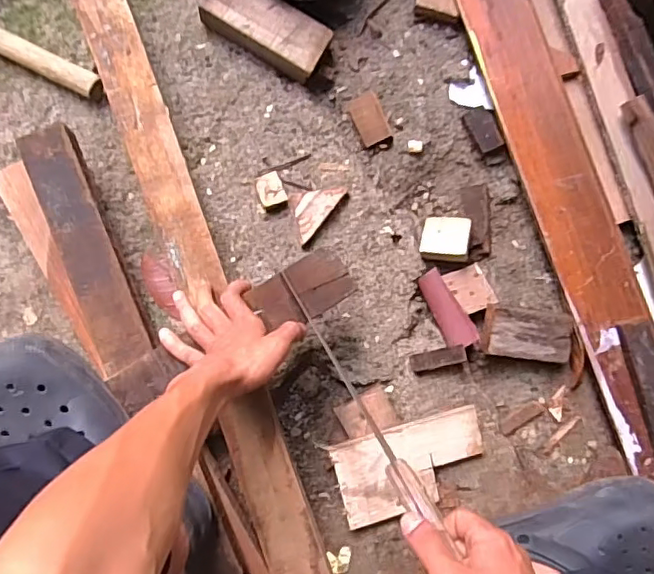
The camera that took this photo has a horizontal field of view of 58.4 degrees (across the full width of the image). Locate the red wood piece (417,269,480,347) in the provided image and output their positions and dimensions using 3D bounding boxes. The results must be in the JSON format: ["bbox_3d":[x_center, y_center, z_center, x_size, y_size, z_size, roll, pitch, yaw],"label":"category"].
[{"bbox_3d":[0.145,0.027,0.711,0.036,0.015,0.099,-28,87,-5],"label":"red wood piece"}]

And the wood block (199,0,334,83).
[{"bbox_3d":[-0.076,-0.319,0.722,0.159,0.051,0.080,32,82,1],"label":"wood block"}]

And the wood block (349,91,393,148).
[{"bbox_3d":[0.056,-0.214,0.741,0.042,0.018,0.064,-23,87,-5],"label":"wood block"}]

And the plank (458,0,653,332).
[{"bbox_3d":[0.238,-0.265,0.706,0.086,0.031,0.641,-18,84,-6],"label":"plank"}]

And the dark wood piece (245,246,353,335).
[{"bbox_3d":[-0.024,0.003,0.594,0.097,0.010,0.056,-29,85,-7],"label":"dark wood piece"}]

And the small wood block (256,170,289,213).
[{"bbox_3d":[-0.068,-0.116,0.713,0.031,0.023,0.043,-19,86,-5],"label":"small wood block"}]

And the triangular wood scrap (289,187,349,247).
[{"bbox_3d":[-0.004,-0.090,0.718,0.070,0.021,0.060,-14,86,-4],"label":"triangular wood scrap"}]

